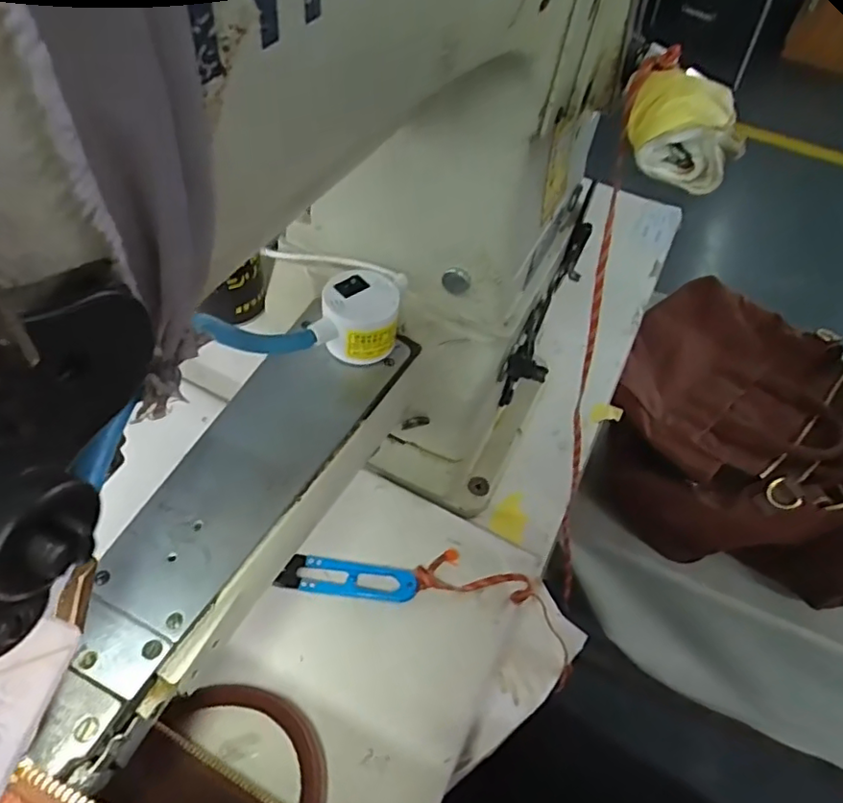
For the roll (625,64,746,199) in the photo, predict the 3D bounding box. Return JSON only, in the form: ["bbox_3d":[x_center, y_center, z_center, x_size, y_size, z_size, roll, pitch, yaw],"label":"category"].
[{"bbox_3d":[0.099,-0.104,0.225,0.043,0.025,0.041,2,53,-3],"label":"roll"}]

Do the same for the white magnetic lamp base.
[{"bbox_3d":[-0.031,-0.040,0.288,0.039,0.033,0.033,1,53,-5],"label":"white magnetic lamp base"}]

